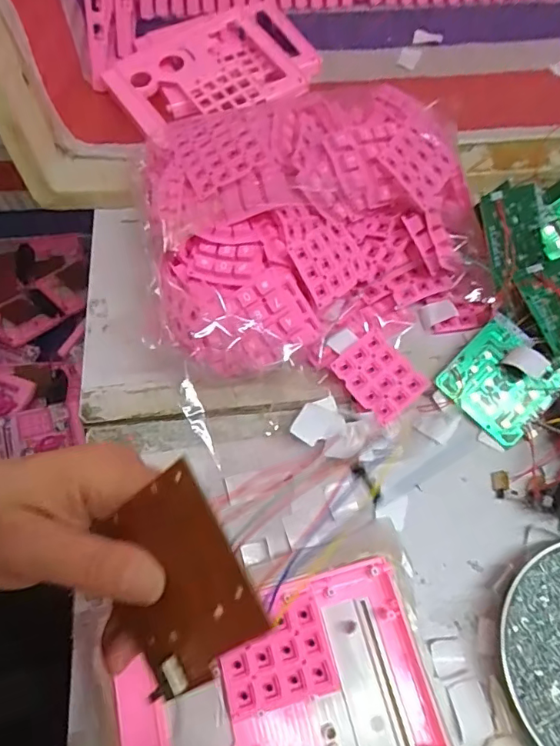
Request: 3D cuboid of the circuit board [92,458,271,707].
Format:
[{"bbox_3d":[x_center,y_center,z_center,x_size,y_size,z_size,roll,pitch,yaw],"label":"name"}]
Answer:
[{"bbox_3d":[-0.042,0.081,0.199,0.074,0.008,0.070,-41,73,29],"label":"circuit board"}]

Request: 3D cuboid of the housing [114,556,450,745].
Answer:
[{"bbox_3d":[0.002,0.186,0.274,0.163,0.018,0.131,-11,64,-10],"label":"housing"}]

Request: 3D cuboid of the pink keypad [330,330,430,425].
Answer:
[{"bbox_3d":[0.073,0.003,0.380,0.047,0.004,0.059,-39,81,-8],"label":"pink keypad"}]

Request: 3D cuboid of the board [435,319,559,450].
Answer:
[{"bbox_3d":[0.162,0.007,0.381,0.073,0.008,0.066,43,87,7],"label":"board"}]

